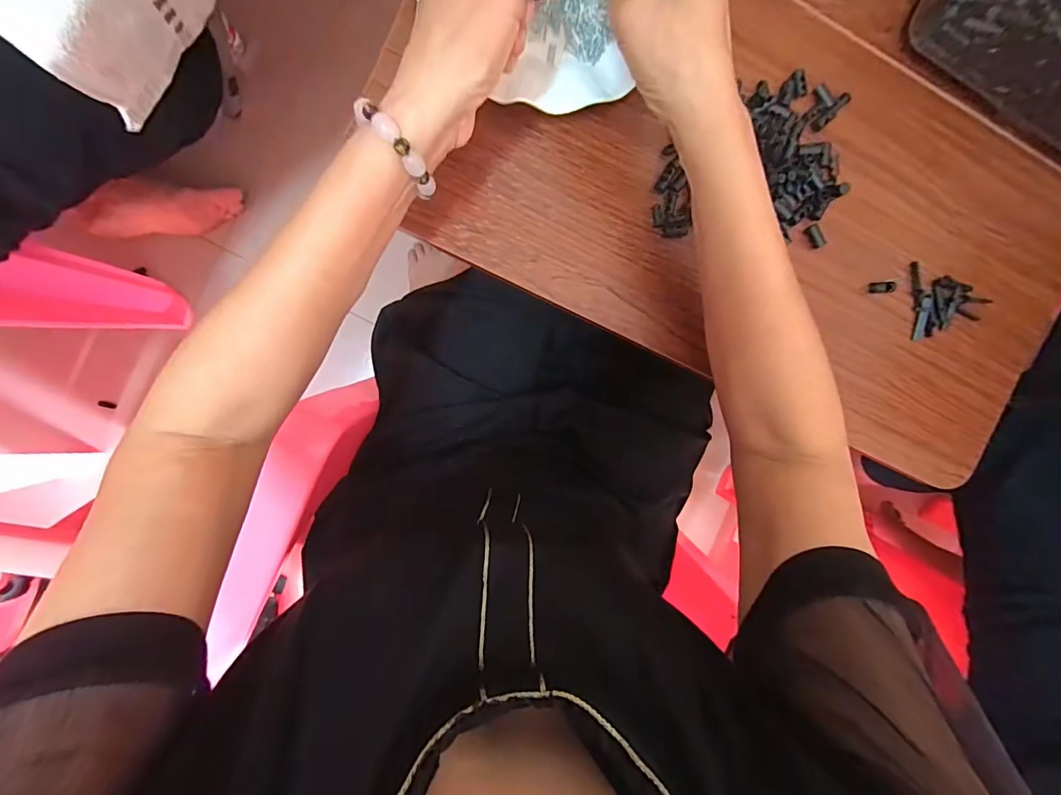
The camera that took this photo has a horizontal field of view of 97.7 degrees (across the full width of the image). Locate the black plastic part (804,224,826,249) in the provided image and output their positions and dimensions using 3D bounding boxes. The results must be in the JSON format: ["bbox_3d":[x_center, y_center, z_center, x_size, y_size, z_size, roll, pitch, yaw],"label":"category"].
[{"bbox_3d":[0.229,-0.129,0.373,0.009,0.009,0.020,-33,100,0],"label":"black plastic part"}]

